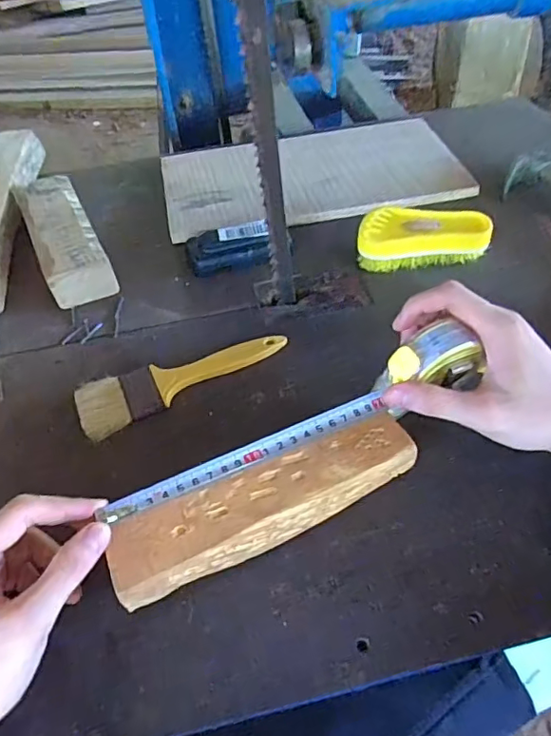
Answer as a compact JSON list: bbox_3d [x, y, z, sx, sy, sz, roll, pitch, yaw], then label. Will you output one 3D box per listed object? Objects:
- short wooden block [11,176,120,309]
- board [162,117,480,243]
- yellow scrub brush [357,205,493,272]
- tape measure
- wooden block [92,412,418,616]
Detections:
[{"bbox_3d":[-0.221,-0.139,0.562,0.060,0.040,0.187,-23,51,-15],"label":"short wooden block"},{"bbox_3d":[0.044,-0.228,0.635,0.341,0.009,0.196,-11,49,-6],"label":"board"},{"bbox_3d":[0.142,-0.129,0.530,0.121,0.040,0.055,-5,49,0],"label":"yellow scrub brush"},{"bbox_3d":[0.017,0.040,0.350,0.251,0.045,0.030,-24,51,-6],"label":"tape measure"},{"bbox_3d":[-0.004,0.086,0.345,0.198,0.033,0.042,-21,51,-18],"label":"wooden block"}]

